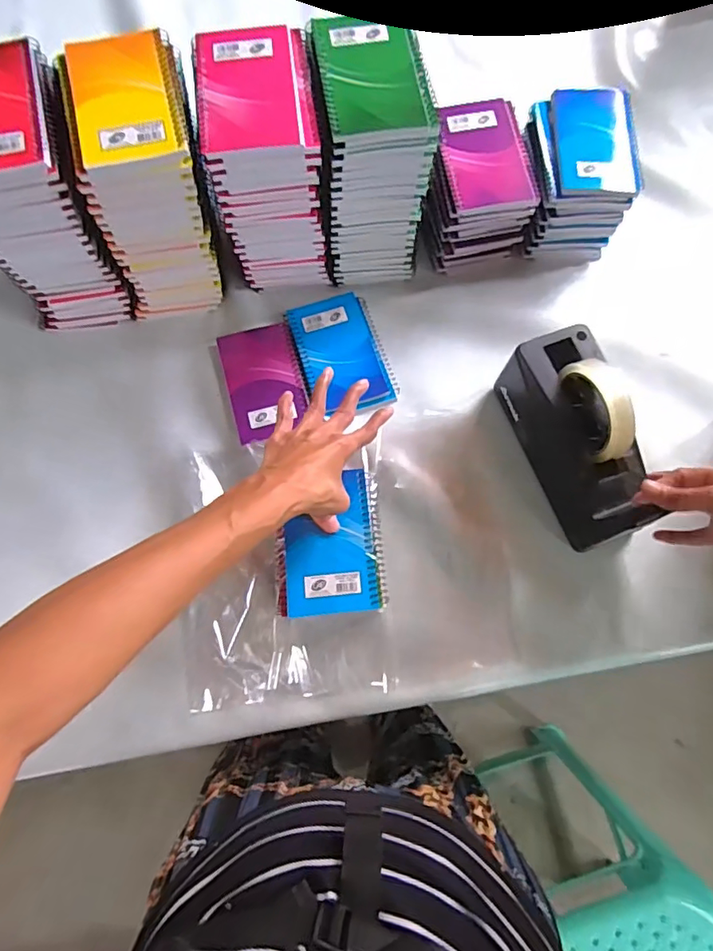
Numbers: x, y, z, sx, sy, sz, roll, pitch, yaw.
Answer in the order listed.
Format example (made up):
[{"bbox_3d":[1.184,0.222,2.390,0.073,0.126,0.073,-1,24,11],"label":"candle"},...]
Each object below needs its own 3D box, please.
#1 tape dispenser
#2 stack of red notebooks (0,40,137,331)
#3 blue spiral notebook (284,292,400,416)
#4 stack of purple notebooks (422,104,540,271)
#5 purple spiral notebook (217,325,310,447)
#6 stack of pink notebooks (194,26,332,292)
[{"bbox_3d":[0.218,-0.040,0.493,0.075,0.110,0.197,-19,76,-5],"label":"tape dispenser"},{"bbox_3d":[-0.304,-0.270,0.514,0.104,0.205,0.141,-10,75,-3],"label":"stack of red notebooks"},{"bbox_3d":[-0.016,-0.138,0.580,0.096,0.011,0.143,-17,76,-5],"label":"blue spiral notebook"},{"bbox_3d":[0.133,-0.323,0.581,0.102,0.102,0.132,-5,75,-2],"label":"stack of purple notebooks"},{"bbox_3d":[-0.101,-0.104,0.566,0.080,0.007,0.129,-16,76,-4],"label":"purple spiral notebook"},{"bbox_3d":[-0.086,-0.301,0.524,0.098,0.194,0.132,-7,75,-2],"label":"stack of pink notebooks"}]

